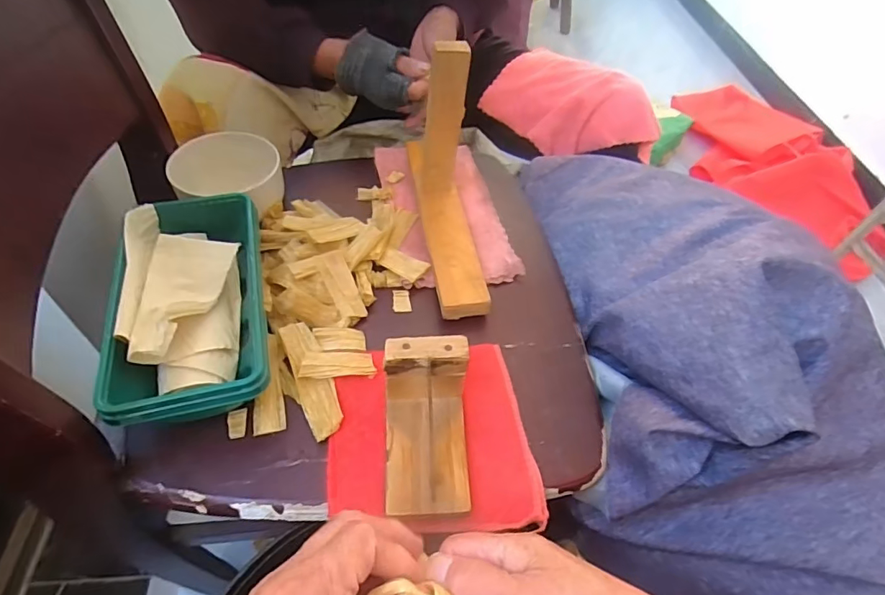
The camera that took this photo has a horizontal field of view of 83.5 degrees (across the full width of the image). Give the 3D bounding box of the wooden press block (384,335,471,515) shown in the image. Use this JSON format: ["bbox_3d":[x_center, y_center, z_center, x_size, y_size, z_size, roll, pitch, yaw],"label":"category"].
[{"bbox_3d":[-0.008,0.090,0.353,0.064,0.067,0.106,-2,52,-6],"label":"wooden press block"}]

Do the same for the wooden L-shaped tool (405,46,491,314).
[{"bbox_3d":[0.012,-0.101,0.456,0.045,0.156,0.180,-6,53,-9],"label":"wooden L-shaped tool"}]

